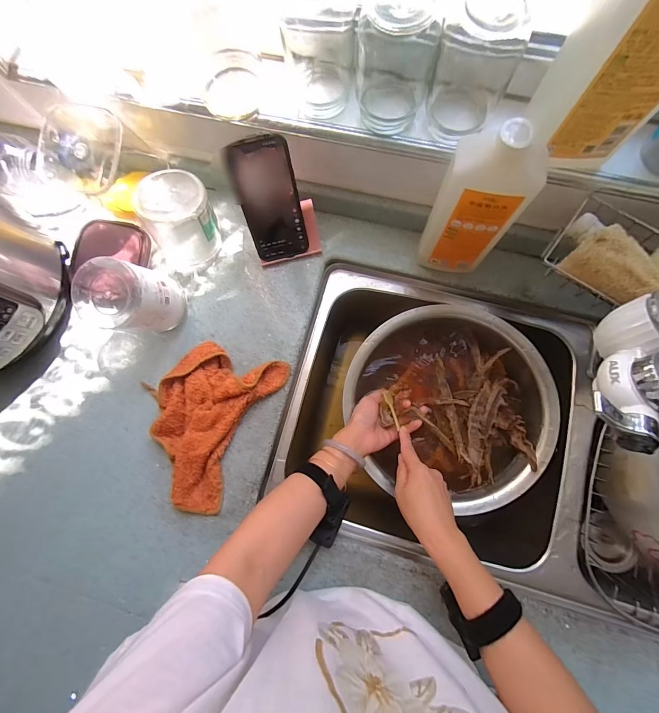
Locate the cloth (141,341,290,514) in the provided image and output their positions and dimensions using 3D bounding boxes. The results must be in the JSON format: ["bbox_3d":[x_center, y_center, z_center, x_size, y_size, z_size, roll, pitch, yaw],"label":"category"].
[{"bbox_3d":[-0.175,0.084,0.470,0.148,0.035,0.220,26,80,8],"label":"cloth"}]

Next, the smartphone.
[{"bbox_3d":[-0.078,-0.204,0.456,0.076,0.158,0.007,-13,49,-1],"label":"smartphone"}]

